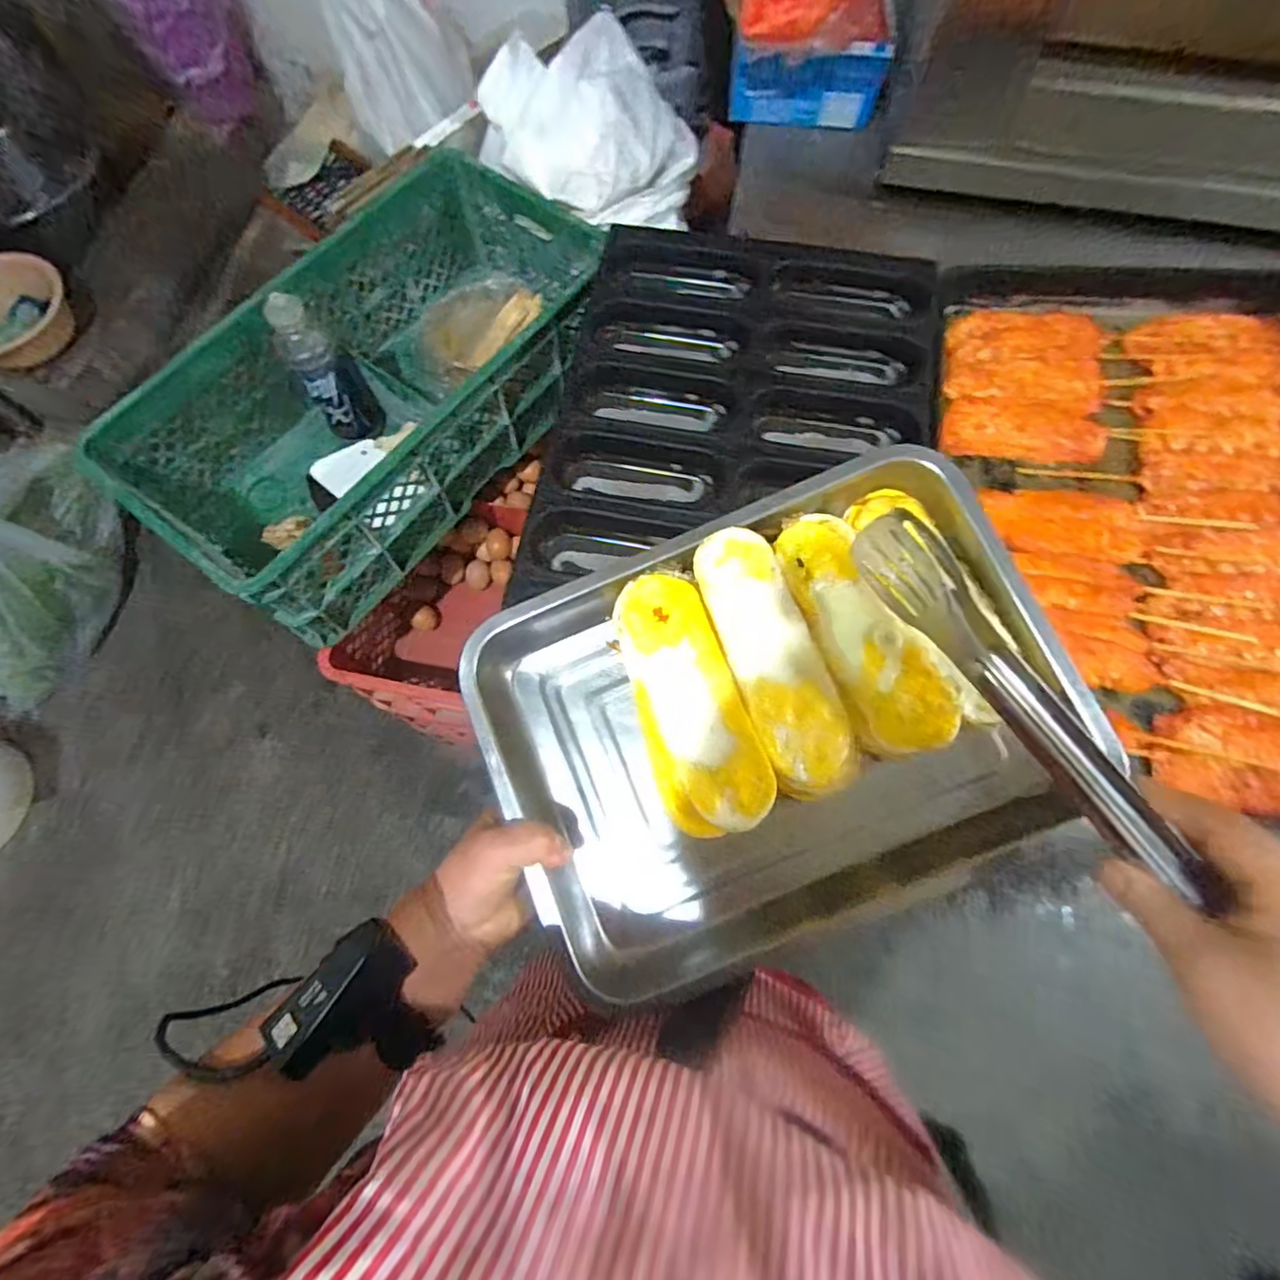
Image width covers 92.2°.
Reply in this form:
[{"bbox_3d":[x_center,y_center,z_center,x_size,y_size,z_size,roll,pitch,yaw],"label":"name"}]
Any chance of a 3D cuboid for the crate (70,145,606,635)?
[{"bbox_3d":[-0.348,-0.354,0.868,0.361,0.187,0.664,39,76,12],"label":"crate"}]

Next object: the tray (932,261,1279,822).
[{"bbox_3d":[0.520,-0.148,0.633,0.405,0.062,0.602,11,72,4],"label":"tray"}]

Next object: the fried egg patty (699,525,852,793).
[{"bbox_3d":[0.079,0.009,0.364,0.050,0.019,0.163,-18,72,-6],"label":"fried egg patty"}]

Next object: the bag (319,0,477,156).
[{"bbox_3d":[-0.592,-1.408,1.281,0.197,0.589,0.264,12,70,29],"label":"bag"}]

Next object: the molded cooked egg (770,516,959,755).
[{"bbox_3d":[0.134,-0.007,0.372,0.058,0.014,0.152,-21,73,-6],"label":"molded cooked egg"}]

